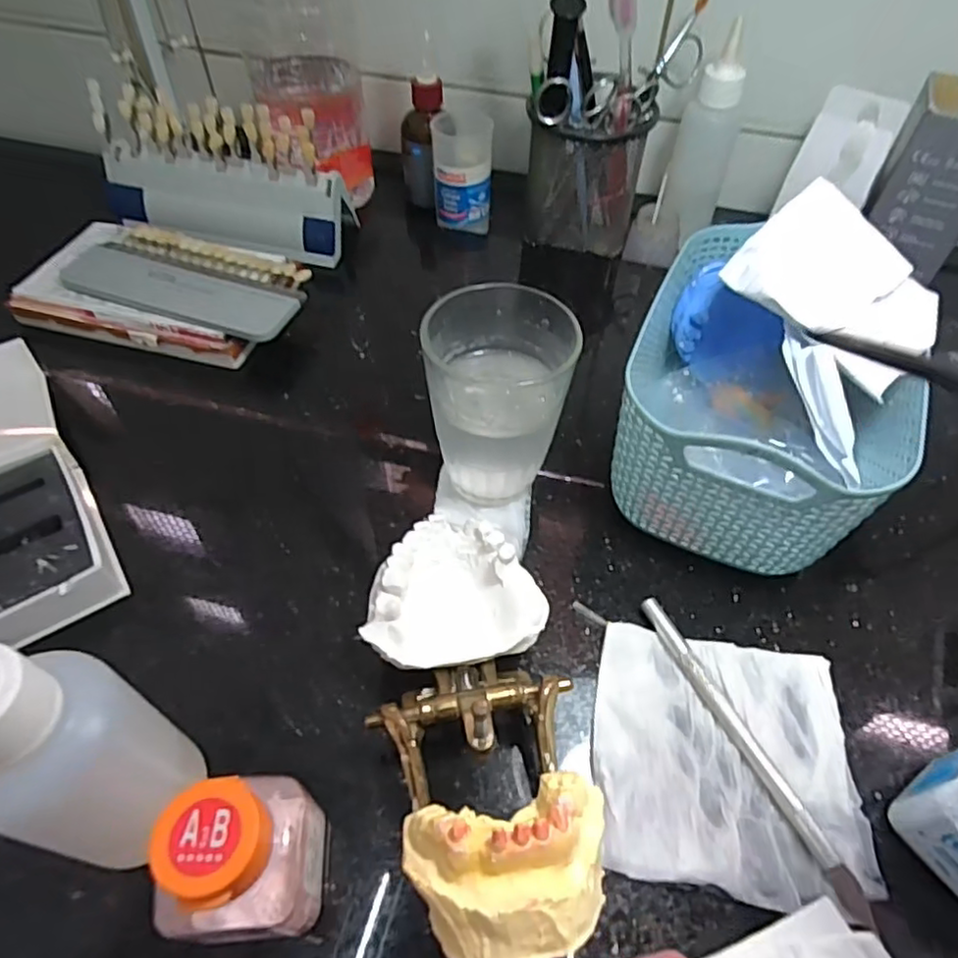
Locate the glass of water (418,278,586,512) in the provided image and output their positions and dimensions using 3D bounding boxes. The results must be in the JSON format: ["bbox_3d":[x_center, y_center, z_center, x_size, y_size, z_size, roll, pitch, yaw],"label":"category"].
[{"bbox_3d":[0.008,-0.038,0.309,0.064,0.092,0.068,1,53,-1],"label":"glass of water"}]

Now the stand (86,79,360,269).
[{"bbox_3d":[-0.180,-0.211,0.445,0.176,0.076,0.051,16,54,10],"label":"stand"}]

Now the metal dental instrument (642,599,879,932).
[{"bbox_3d":[0.106,0.105,0.257,0.010,0.010,0.133,-21,56,-16],"label":"metal dental instrument"}]

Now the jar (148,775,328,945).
[{"bbox_3d":[-0.070,0.121,0.202,0.041,0.074,0.042,1,53,-1],"label":"jar"}]

